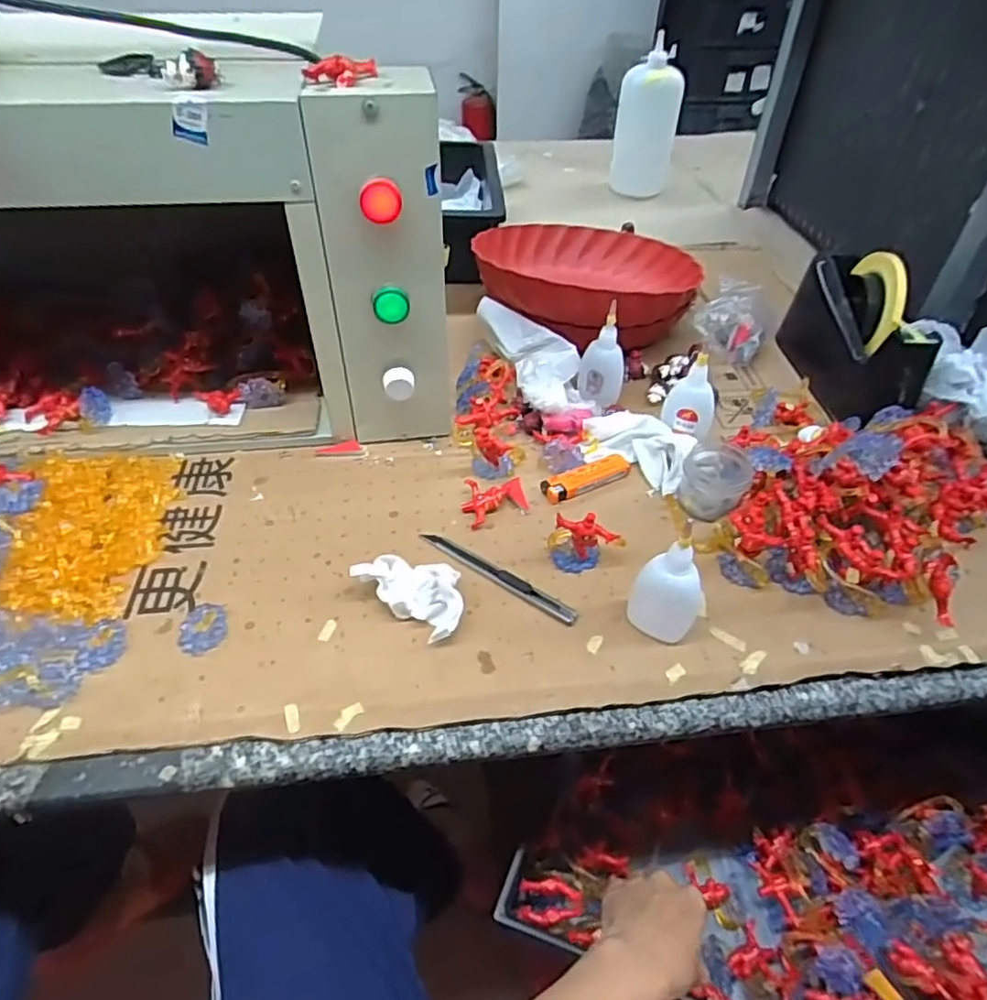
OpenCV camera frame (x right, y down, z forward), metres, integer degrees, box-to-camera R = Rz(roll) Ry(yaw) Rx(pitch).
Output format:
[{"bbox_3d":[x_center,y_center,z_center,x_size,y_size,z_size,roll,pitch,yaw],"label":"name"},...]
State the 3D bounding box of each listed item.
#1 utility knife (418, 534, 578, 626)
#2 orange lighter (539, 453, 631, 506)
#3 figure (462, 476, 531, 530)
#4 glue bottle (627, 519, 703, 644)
[{"bbox_3d":[0.001,0.054,0.471,0.137,0.005,0.013,29,51,23],"label":"utility knife"},{"bbox_3d":[0.080,-0.019,0.544,0.080,0.012,0.025,-20,50,-20],"label":"orange lighter"},{"bbox_3d":[0.000,-0.001,0.525,0.053,0.011,0.044,-15,49,-16],"label":"figure"},{"bbox_3d":[0.115,0.058,0.413,0.044,0.088,0.030,24,50,20],"label":"glue bottle"}]

